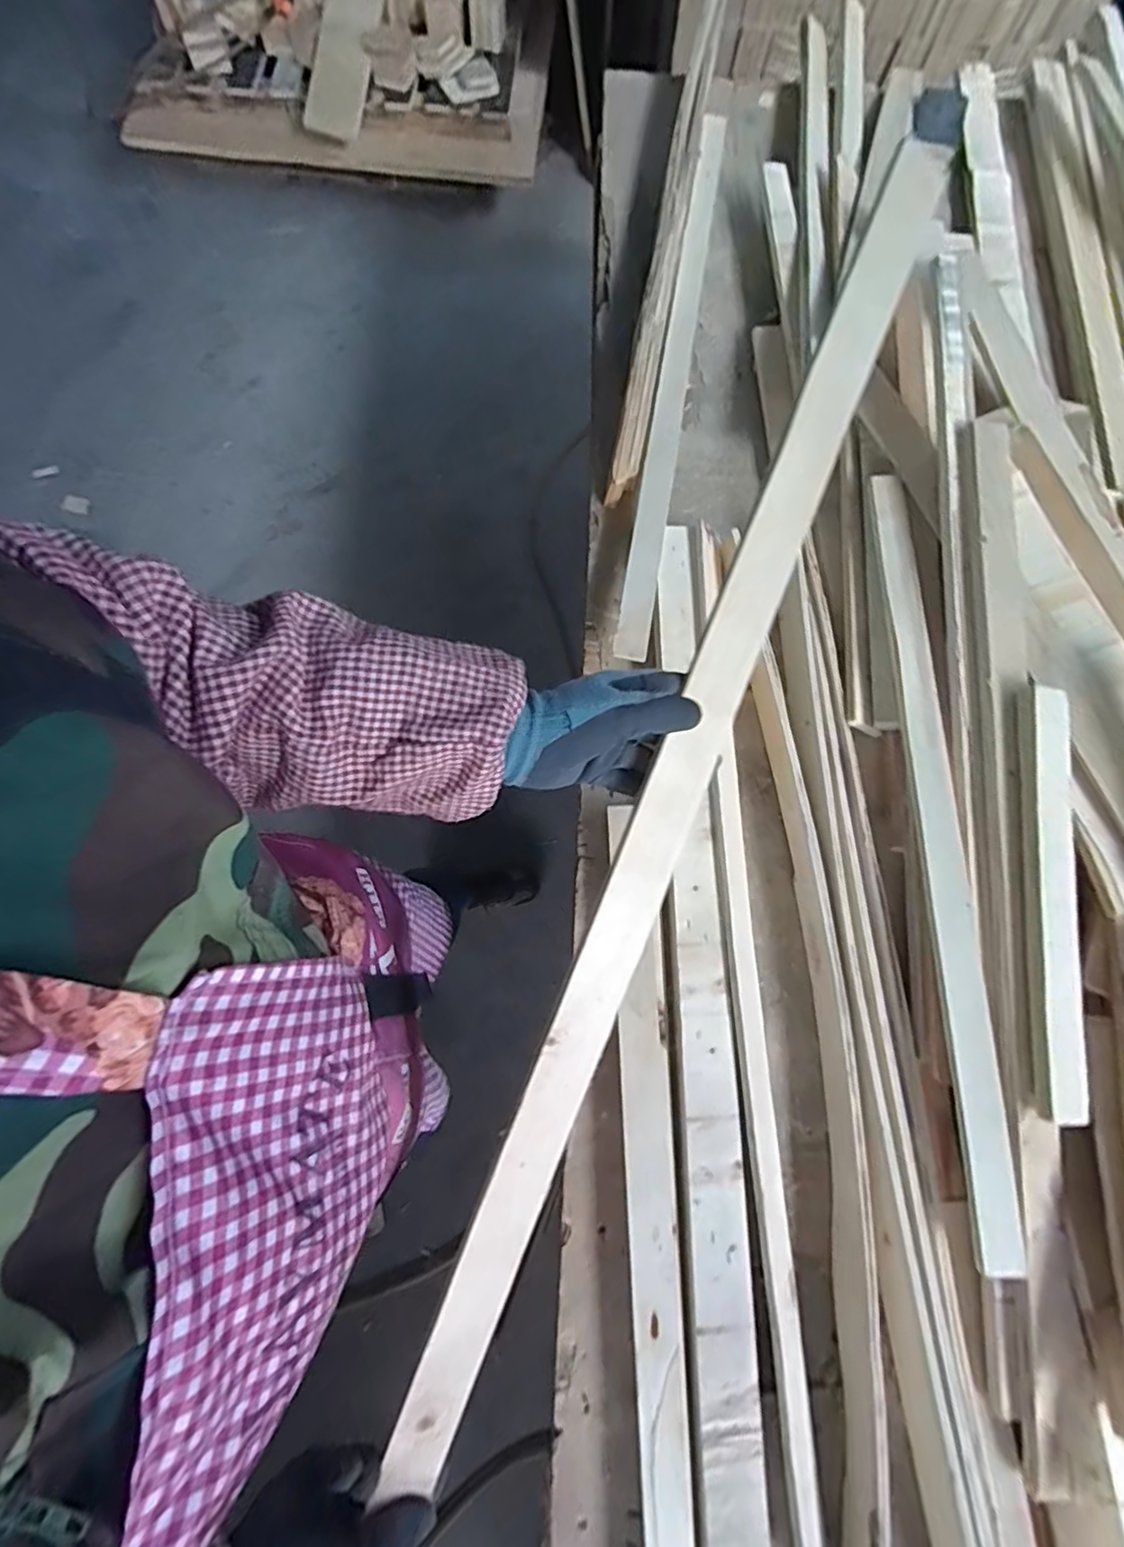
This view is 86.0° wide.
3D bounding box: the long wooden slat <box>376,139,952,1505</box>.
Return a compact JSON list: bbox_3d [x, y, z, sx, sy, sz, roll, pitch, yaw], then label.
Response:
[{"bbox_3d":[0.072,0.008,0.405,0.043,0.021,0.936,22,88,4],"label":"long wooden slat"}]

